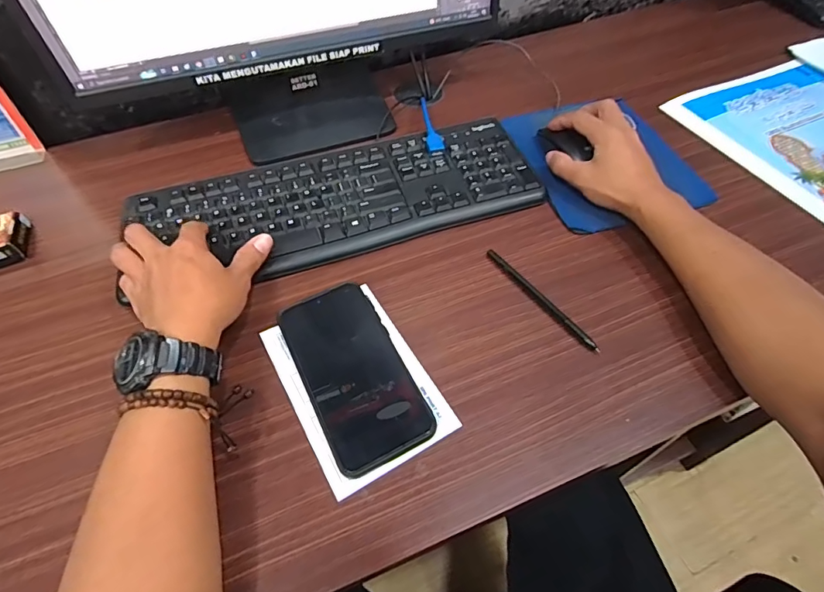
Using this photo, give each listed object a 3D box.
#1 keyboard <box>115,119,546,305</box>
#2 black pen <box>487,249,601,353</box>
[{"bbox_3d":[-0.077,-0.104,0.491,0.422,0.017,0.162,-10,55,-6],"label":"keyboard"},{"bbox_3d":[0.118,0.001,0.420,0.007,0.008,0.137,-31,59,-20],"label":"black pen"}]

